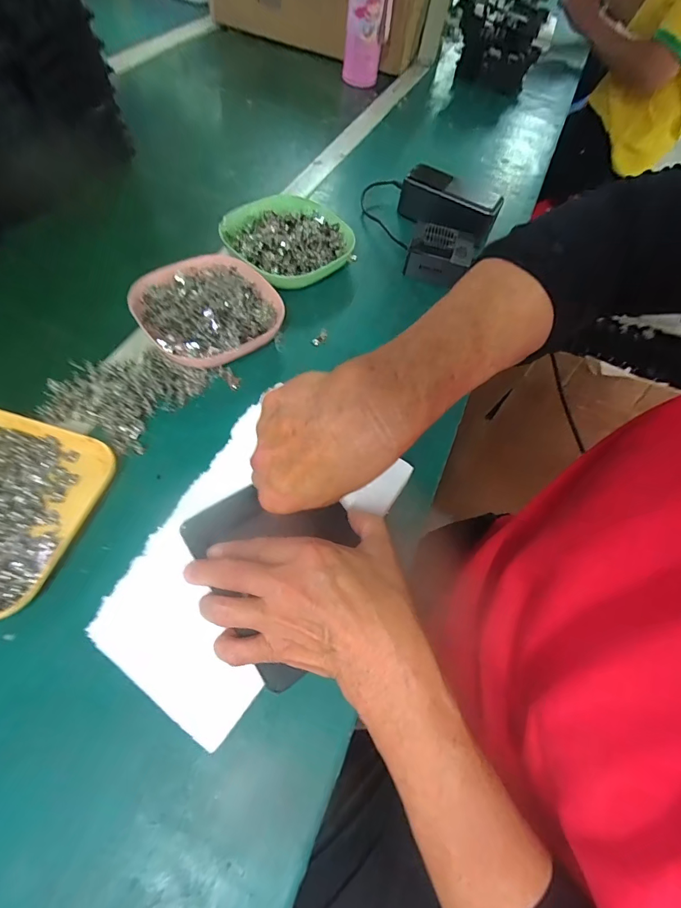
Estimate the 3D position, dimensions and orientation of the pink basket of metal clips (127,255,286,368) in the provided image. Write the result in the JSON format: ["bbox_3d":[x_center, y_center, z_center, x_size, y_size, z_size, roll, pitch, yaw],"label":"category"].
[{"bbox_3d":[-0.136,-0.149,0.429,0.137,0.044,0.138,3,59,-5],"label":"pink basket of metal clips"}]

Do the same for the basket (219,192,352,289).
[{"bbox_3d":[-0.062,-0.261,0.508,0.138,0.042,0.146,3,59,-5],"label":"basket"}]

